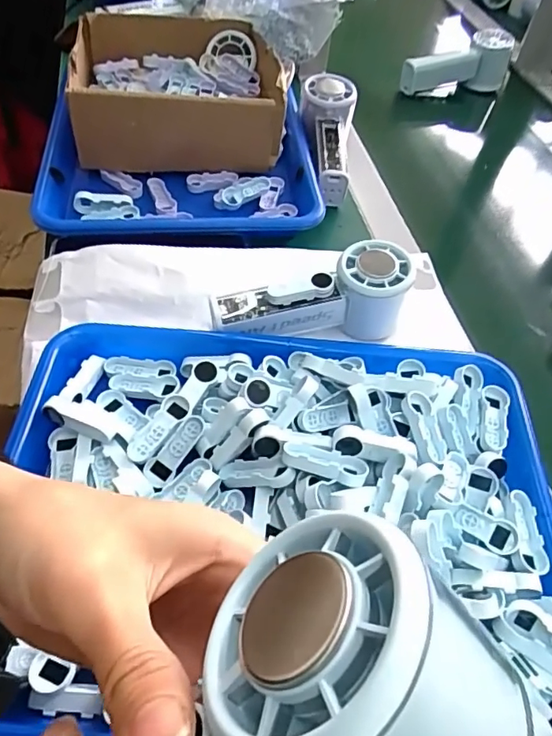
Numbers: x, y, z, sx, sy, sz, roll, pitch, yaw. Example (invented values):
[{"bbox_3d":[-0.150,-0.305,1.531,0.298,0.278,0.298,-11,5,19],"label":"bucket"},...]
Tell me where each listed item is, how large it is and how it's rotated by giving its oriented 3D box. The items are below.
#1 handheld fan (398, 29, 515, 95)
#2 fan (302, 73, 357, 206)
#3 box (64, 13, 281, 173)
[{"bbox_3d":[0.237,-0.406,0.700,0.149,0.059,0.048,-9,54,-12],"label":"handheld fan"},{"bbox_3d":[0.052,-0.237,0.542,0.054,0.061,0.149,6,52,-1],"label":"fan"},{"bbox_3d":[-0.102,-0.297,0.543,0.195,0.064,0.218,-2,53,-7],"label":"box"}]

